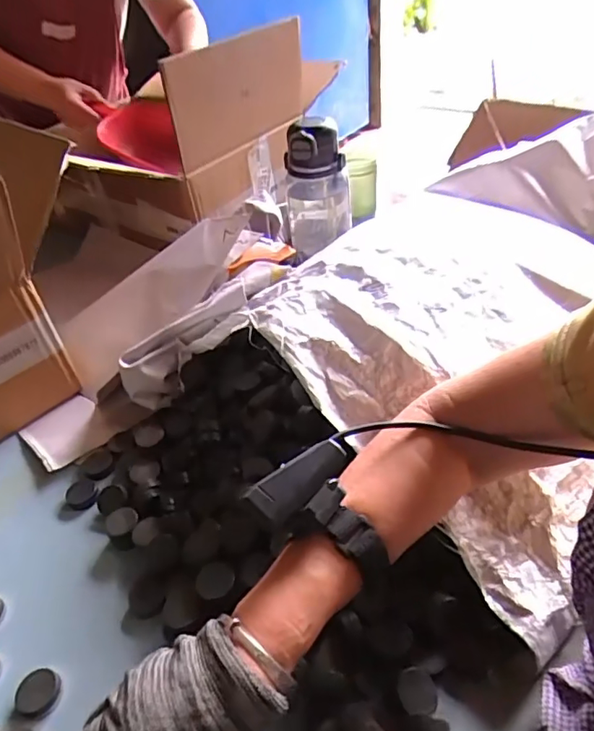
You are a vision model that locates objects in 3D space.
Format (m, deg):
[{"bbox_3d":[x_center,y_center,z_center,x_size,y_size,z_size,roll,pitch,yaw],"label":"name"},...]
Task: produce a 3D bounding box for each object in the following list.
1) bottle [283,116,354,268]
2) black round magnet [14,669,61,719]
[{"bbox_3d":[0.031,-0.274,0.807,0.091,0.191,0.103,-4,38,4],"label":"bottle"},{"bbox_3d":[-0.210,0.264,0.437,0.036,0.004,0.034,-4,40,4],"label":"black round magnet"}]

